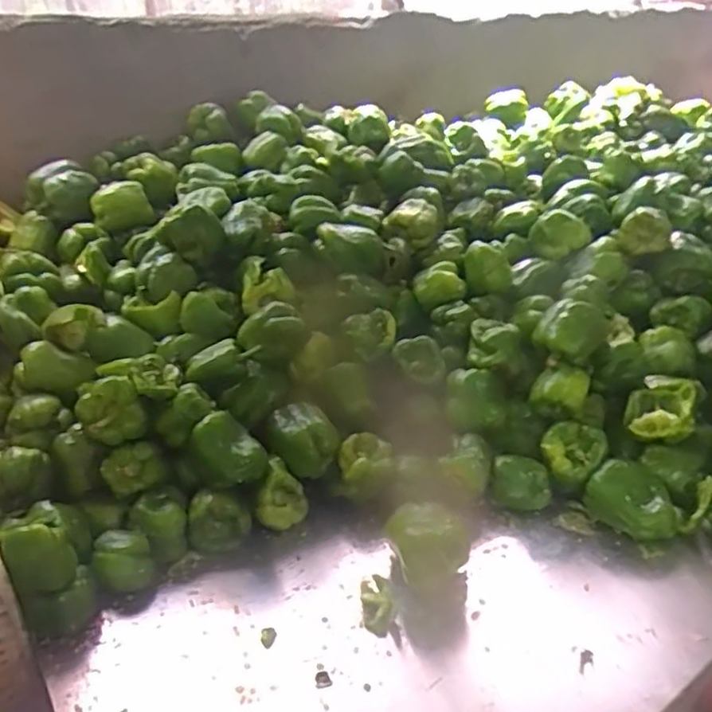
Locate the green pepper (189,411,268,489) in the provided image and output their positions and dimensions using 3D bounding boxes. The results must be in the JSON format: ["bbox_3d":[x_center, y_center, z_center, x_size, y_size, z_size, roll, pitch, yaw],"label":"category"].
[{"bbox_3d":[-0.165,0.118,0.789,0.082,0.070,0.069,13,31,28],"label":"green pepper"}]

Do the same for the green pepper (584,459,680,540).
[{"bbox_3d":[0.356,0.183,0.802,0.113,0.059,0.065,15,32,31],"label":"green pepper"}]

